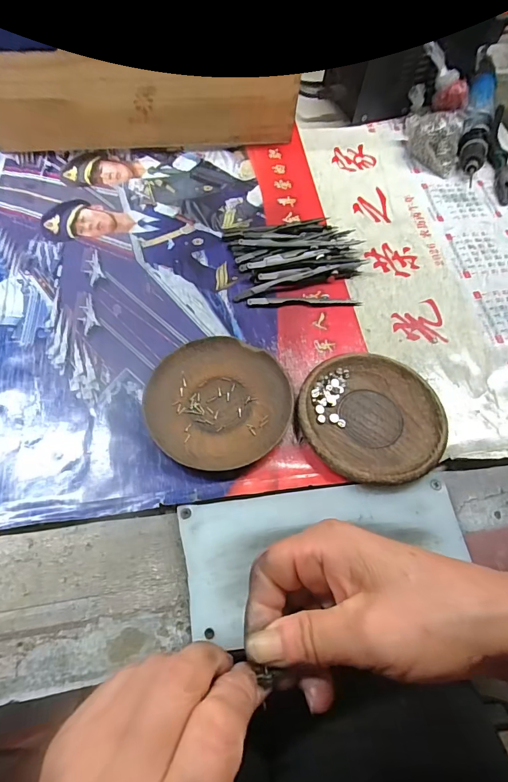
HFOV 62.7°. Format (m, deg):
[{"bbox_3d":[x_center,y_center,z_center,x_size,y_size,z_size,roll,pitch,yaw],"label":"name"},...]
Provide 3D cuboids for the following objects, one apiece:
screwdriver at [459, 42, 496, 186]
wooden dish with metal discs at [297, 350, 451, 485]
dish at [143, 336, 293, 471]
[{"bbox_3d":[0.277,-0.347,0.520,0.035,0.041,0.222,16,63,4],"label":"screwdriver"},{"bbox_3d":[0.093,0.021,0.335,0.107,0.018,0.112,2,63,-3],"label":"wooden dish with metal discs"},{"bbox_3d":[-0.028,0.009,0.337,0.111,0.017,0.108,2,63,-3],"label":"dish"}]

